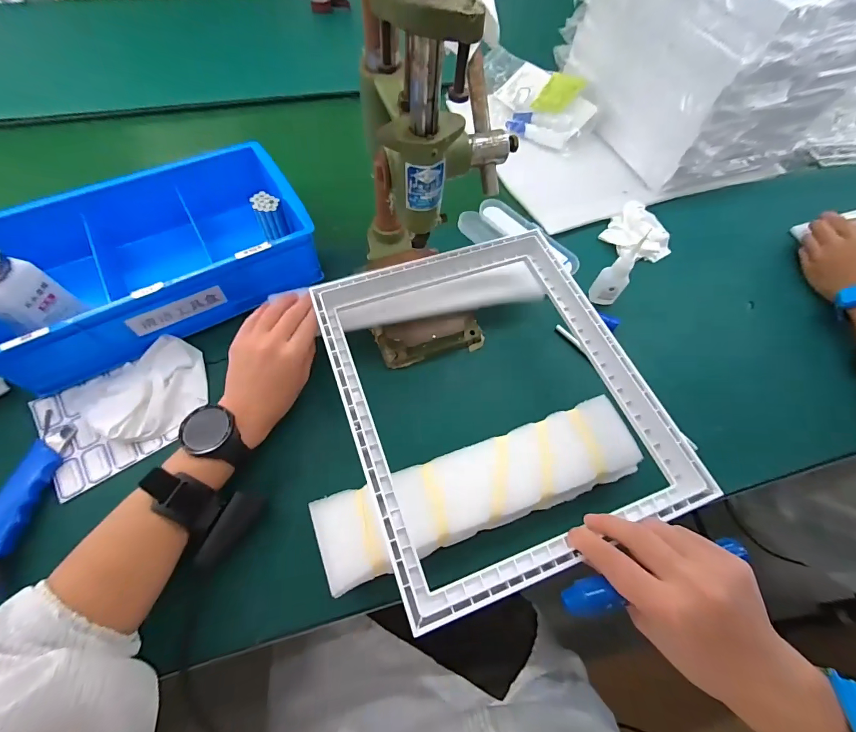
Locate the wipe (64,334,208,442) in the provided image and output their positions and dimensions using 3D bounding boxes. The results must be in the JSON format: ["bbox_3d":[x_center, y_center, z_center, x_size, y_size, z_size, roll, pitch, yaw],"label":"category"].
[{"bbox_3d":[-0.315,0.027,0.434,0.127,0.023,0.105,-34,70,-19],"label":"wipe"}]

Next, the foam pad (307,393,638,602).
[{"bbox_3d":[0.048,0.117,0.389,0.312,0.040,0.093,-17,65,-12],"label":"foam pad"}]

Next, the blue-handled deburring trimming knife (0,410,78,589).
[{"bbox_3d":[-0.397,0.126,0.378,0.032,0.025,0.157,4,63,-2],"label":"blue-handled deburring trimming knife"}]

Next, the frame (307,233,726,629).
[{"bbox_3d":[0.061,0.016,0.373,0.274,0.031,0.325,-17,65,-12],"label":"frame"}]

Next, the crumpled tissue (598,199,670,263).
[{"bbox_3d":[0.318,-0.197,0.584,0.092,0.031,0.085,38,67,15],"label":"crumpled tissue"}]

